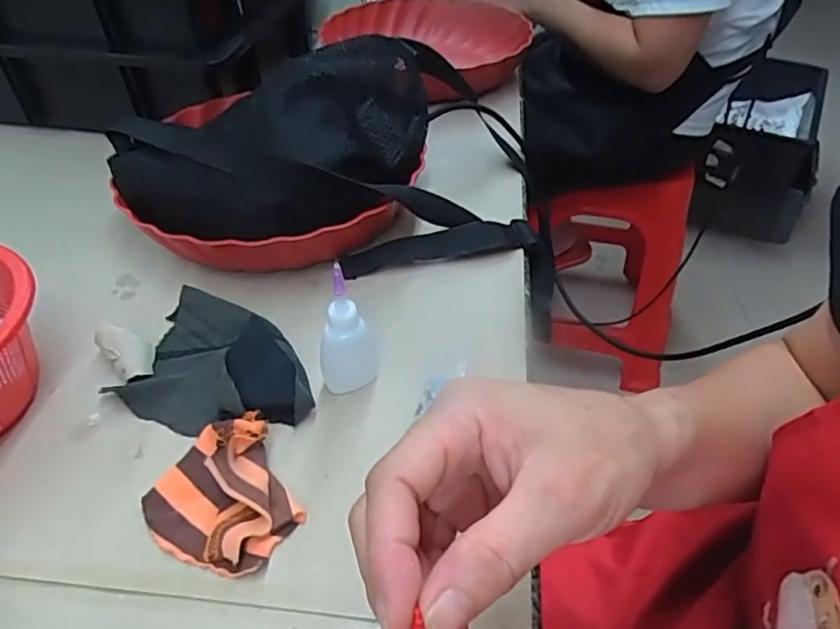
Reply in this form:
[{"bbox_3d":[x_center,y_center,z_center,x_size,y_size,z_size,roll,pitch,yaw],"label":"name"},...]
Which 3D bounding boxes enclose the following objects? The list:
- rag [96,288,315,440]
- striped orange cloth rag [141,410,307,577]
[{"bbox_3d":[-0.123,0.033,0.375,0.123,0.022,0.088,19,46,18],"label":"rag"},{"bbox_3d":[-0.102,0.091,0.307,0.068,0.030,0.078,-25,49,-26],"label":"striped orange cloth rag"}]

